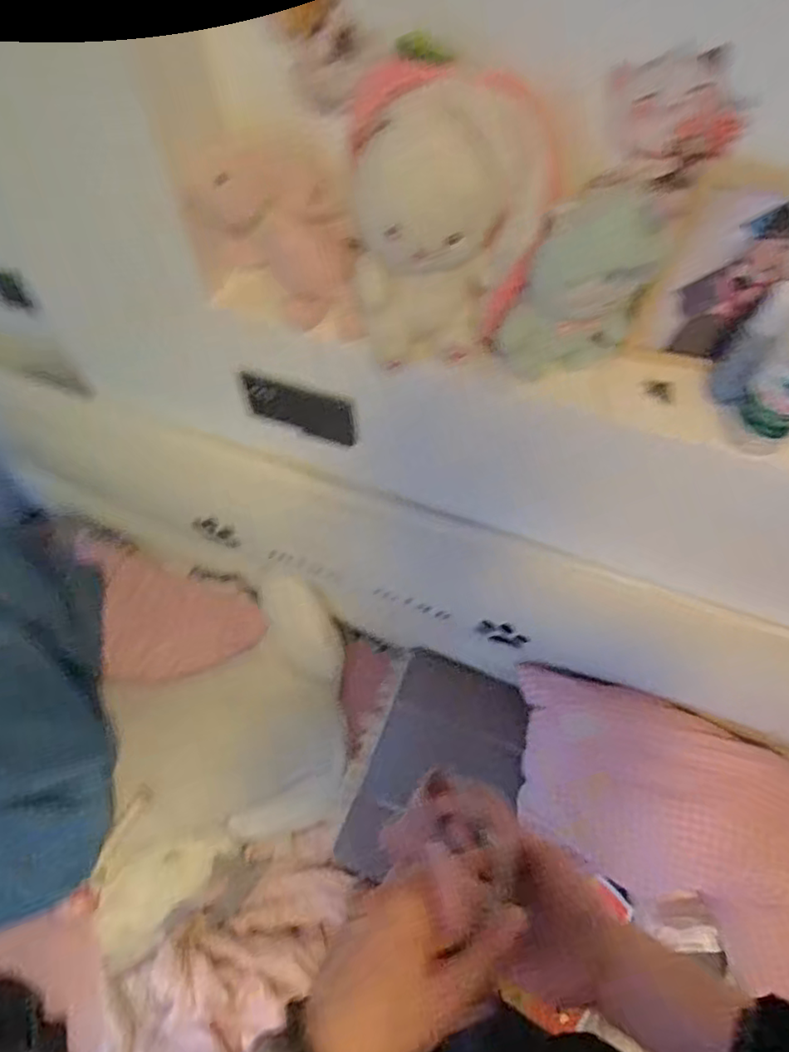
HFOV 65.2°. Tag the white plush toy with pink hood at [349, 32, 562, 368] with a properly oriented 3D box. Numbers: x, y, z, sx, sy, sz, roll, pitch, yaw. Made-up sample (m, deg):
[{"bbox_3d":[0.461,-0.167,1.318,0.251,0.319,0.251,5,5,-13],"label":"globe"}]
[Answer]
[{"bbox_3d":[0.053,-0.309,0.638,0.176,0.265,0.134,3,60,2],"label":"white plush toy with pink hood"}]

